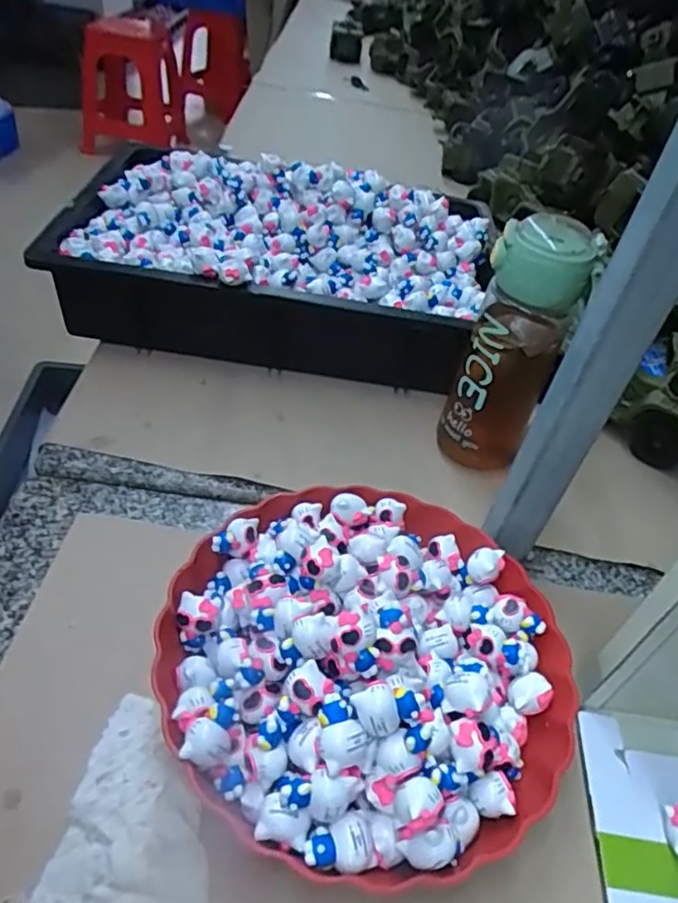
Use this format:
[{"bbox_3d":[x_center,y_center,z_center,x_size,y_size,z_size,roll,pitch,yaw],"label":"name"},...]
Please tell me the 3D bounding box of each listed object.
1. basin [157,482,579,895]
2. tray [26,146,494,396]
[{"bbox_3d":[0.019,0.114,0.379,0.238,0.082,0.236,4,42,-4],"label":"basin"},{"bbox_3d":[-0.052,-0.208,0.671,0.437,0.113,0.302,7,43,-4],"label":"tray"}]

